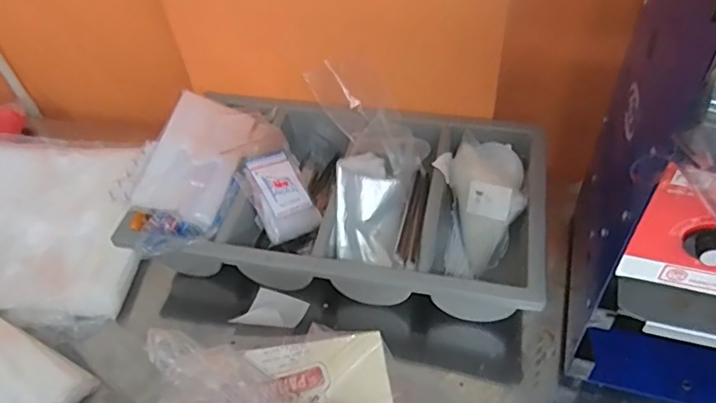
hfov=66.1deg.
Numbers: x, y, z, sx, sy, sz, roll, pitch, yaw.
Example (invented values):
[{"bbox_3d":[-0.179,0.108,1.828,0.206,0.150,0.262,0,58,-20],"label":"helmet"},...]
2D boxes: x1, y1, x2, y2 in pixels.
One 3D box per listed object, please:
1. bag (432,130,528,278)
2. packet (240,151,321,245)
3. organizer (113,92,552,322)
[{"bbox_3d":[0.151,0.001,0.706,0.109,0.080,0.184,6,49,10],"label":"bag"},{"bbox_3d":[-0.102,-0.010,0.714,0.073,0.018,0.118,-21,77,-28],"label":"packet"},{"bbox_3d":[-0.025,-0.004,0.722,0.497,0.113,0.285,6,49,10],"label":"organizer"}]

